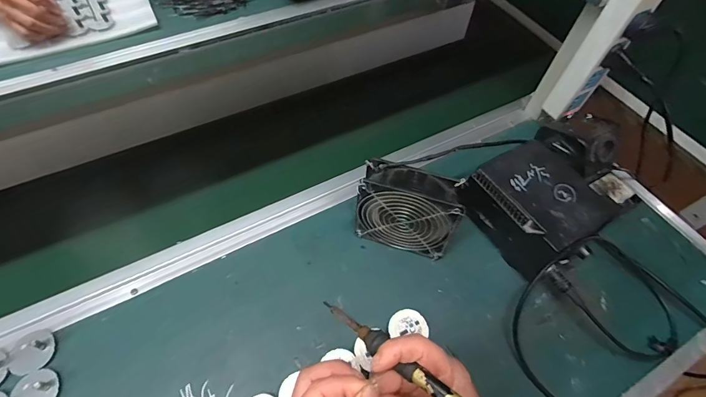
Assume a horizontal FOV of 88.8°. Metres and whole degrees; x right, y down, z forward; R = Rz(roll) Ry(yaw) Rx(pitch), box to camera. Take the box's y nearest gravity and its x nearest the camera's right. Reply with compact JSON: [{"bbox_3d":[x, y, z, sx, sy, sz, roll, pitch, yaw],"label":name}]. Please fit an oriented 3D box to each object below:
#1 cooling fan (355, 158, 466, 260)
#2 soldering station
[{"bbox_3d":[0.065,0.018,0.445,0.116,0.122,0.045,17,59,8],"label":"cooling fan"},{"bbox_3d":[0.231,0.010,0.467,0.122,0.091,0.138,-25,62,-17],"label":"soldering station"}]

